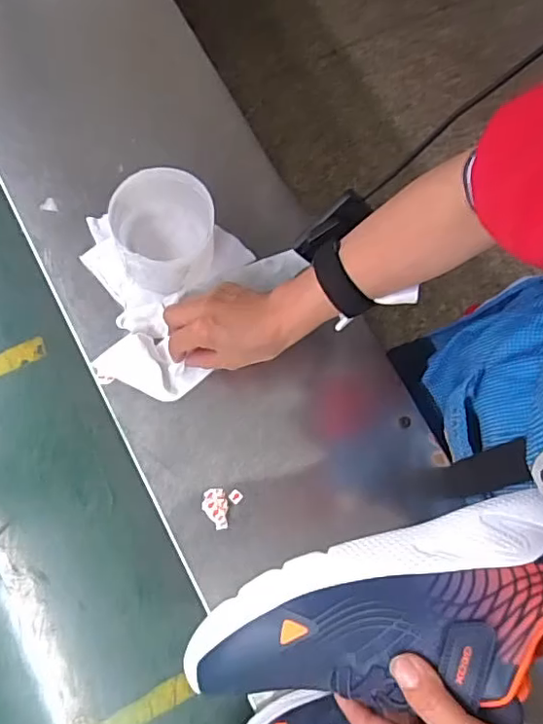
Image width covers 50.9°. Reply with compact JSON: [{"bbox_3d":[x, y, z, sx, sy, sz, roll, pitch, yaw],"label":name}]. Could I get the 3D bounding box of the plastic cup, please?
[{"bbox_3d":[-0.099,-0.119,0.540,0.087,0.080,0.095,1,76,-5],"label":"plastic cup"}]

